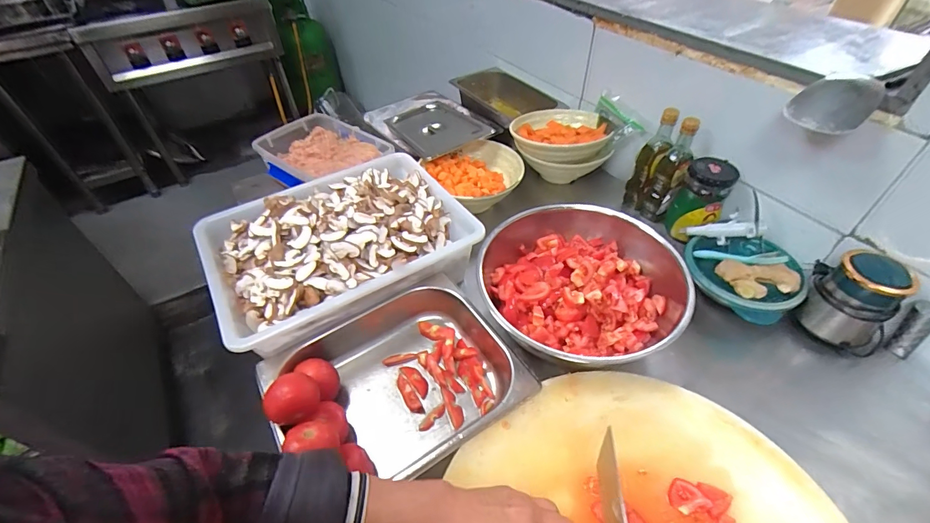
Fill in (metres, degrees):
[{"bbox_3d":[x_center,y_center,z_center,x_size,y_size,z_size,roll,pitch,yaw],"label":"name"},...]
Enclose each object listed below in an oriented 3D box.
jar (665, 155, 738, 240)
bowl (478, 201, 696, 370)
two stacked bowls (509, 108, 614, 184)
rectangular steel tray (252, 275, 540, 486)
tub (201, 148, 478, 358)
[{"bbox_3d":[0.441,-0.111,0.783,0.083,0.146,0.090,-1,46,1],"label":"jar"},{"bbox_3d":[0.180,0.042,0.660,0.308,0.108,0.299,-1,46,1],"label":"bowl"},{"bbox_3d":[0.214,-0.260,0.956,0.204,0.114,0.195,-1,46,1],"label":"two stacked bowls"},{"bbox_3d":[-0.098,0.181,0.607,0.330,0.082,0.272,-23,49,-19],"label":"rectangular steel tray"},{"bbox_3d":[-0.222,-0.044,0.730,0.419,0.105,0.327,-24,50,-20],"label":"tub"}]

